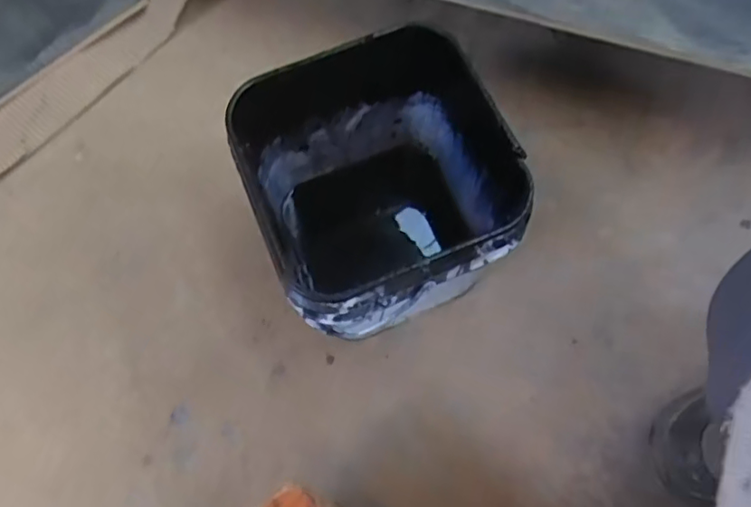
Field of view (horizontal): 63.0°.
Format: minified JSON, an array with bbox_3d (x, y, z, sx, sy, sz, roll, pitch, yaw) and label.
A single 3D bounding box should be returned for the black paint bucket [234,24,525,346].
[{"bbox_3d":[0.000,-0.043,0.571,0.212,0.206,0.216,-26,70,-9],"label":"black paint bucket"}]

